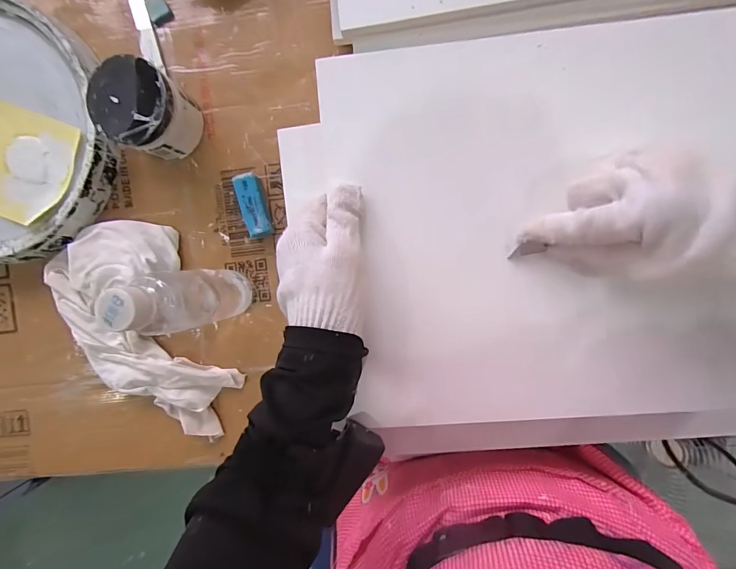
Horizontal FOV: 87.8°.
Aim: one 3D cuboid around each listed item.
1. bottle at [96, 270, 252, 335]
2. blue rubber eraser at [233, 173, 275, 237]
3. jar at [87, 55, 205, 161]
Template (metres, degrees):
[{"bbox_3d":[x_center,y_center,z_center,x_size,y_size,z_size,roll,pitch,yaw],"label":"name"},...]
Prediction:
[{"bbox_3d":[-0.166,0.016,0.350,0.047,0.174,0.058,-16,93,6],"label":"bottle"},{"bbox_3d":[-0.127,-0.089,0.433,0.026,0.023,0.070,-16,93,6],"label":"blue rubber eraser"},{"bbox_3d":[-0.231,-0.181,0.406,0.076,0.080,0.077,0,94,5],"label":"jar"}]

